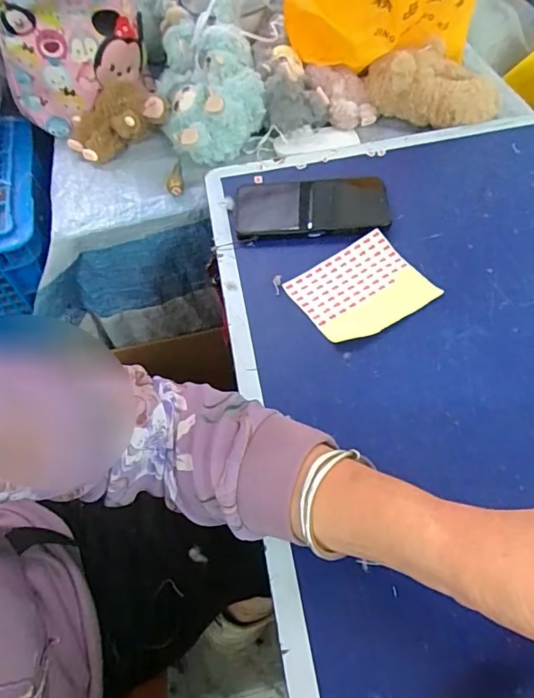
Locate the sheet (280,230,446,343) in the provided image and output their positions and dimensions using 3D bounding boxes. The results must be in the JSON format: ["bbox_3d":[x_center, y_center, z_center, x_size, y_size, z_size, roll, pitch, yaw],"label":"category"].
[{"bbox_3d":[0.092,-0.058,0.470,0.118,0.015,0.095,-29,59,-13],"label":"sheet"}]

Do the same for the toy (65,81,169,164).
[{"bbox_3d":[-0.202,-0.301,0.633,0.124,0.062,0.086,-31,60,-14],"label":"toy"}]

